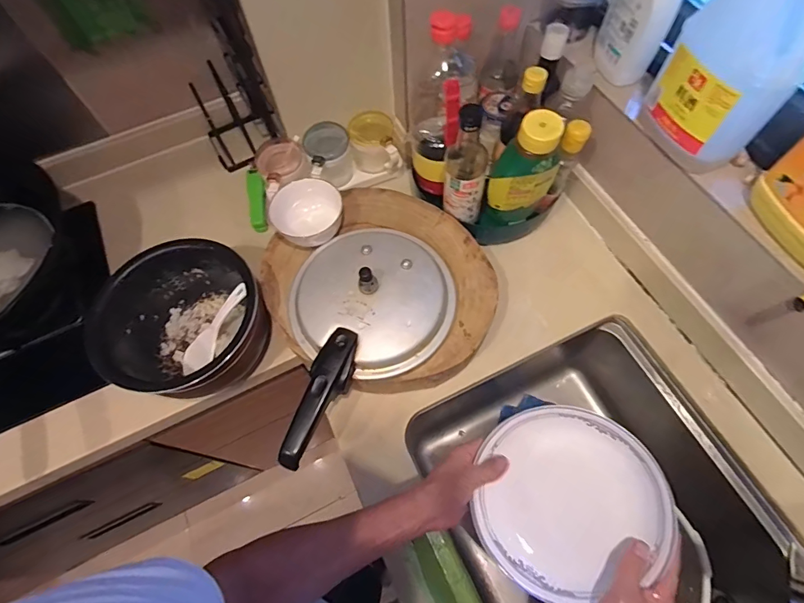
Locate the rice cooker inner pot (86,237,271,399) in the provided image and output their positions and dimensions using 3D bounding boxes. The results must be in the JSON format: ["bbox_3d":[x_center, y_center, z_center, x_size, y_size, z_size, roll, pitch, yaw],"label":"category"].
[{"bbox_3d":[-0.312,0.039,0.640,0.208,0.138,0.219,-1,64,2],"label":"rice cooker inner pot"}]

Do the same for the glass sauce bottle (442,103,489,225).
[{"bbox_3d":[0.099,-0.200,0.636,0.062,0.198,0.055,10,65,7],"label":"glass sauce bottle"}]

